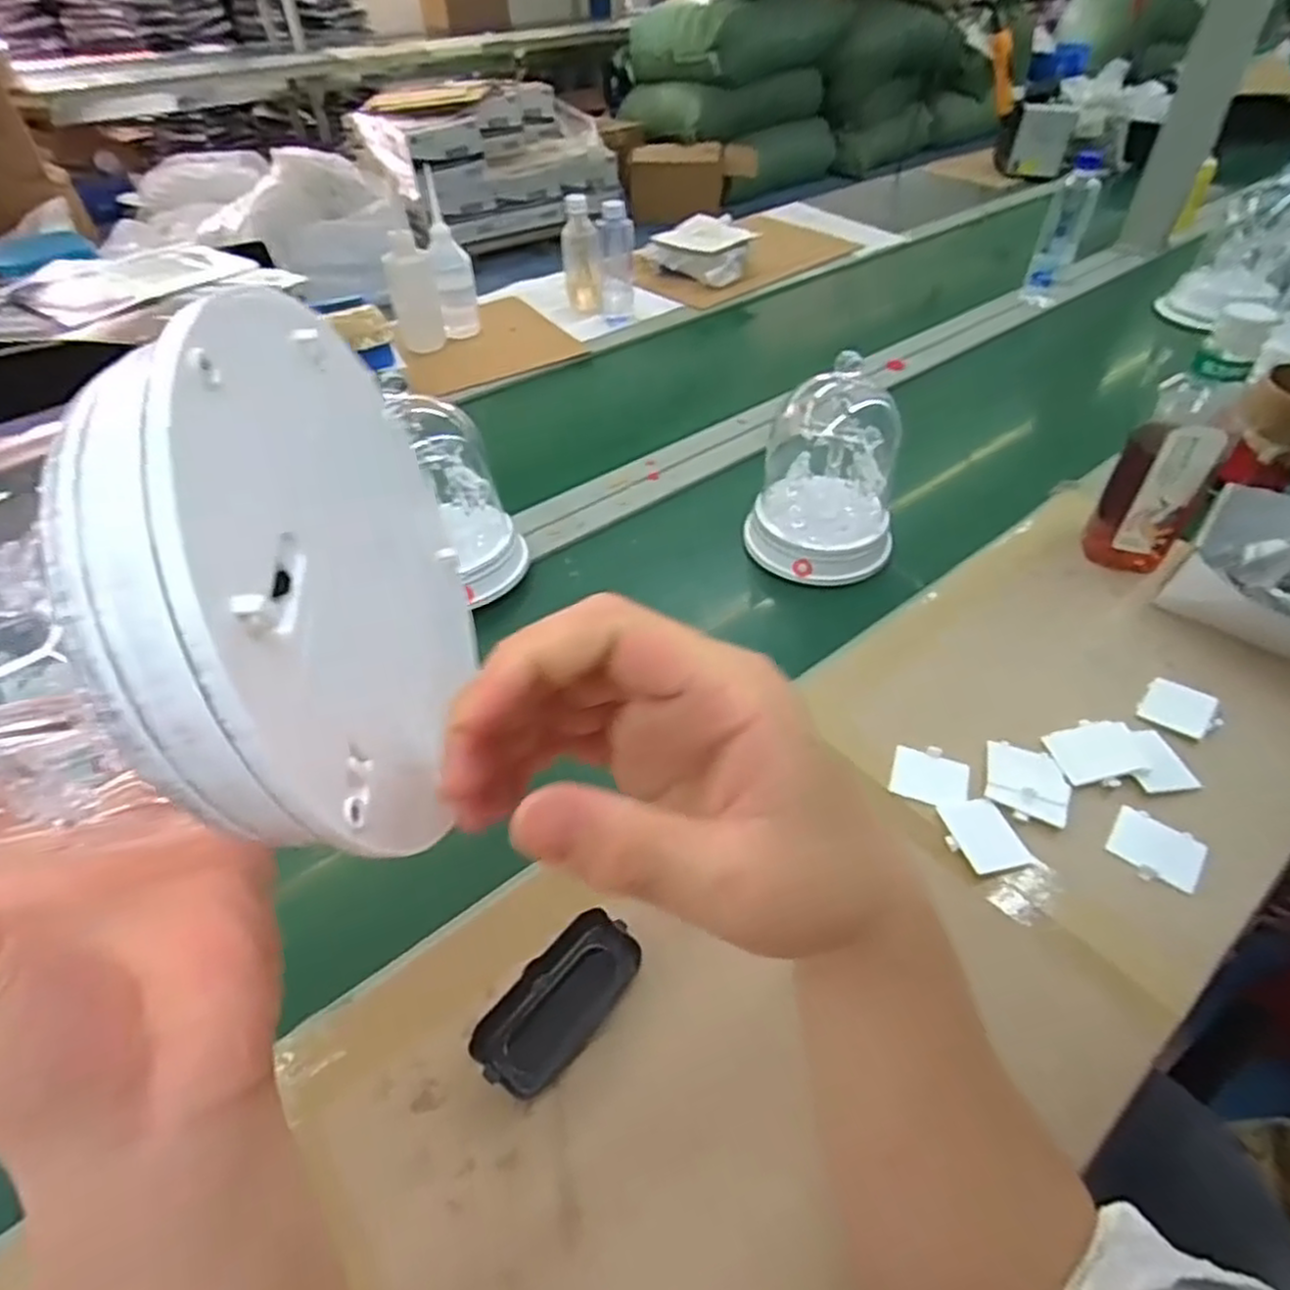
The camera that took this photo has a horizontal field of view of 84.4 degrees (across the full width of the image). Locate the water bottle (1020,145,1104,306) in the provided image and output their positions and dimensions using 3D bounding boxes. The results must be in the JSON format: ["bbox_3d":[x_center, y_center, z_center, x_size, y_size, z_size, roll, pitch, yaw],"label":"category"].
[{"bbox_3d":[0.673,-0.665,1.150,0.063,0.201,0.052,17,49,19],"label":"water bottle"}]

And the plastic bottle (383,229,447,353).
[{"bbox_3d":[-0.356,-0.542,1.096,0.069,0.153,0.069,-12,46,-9],"label":"plastic bottle"}]

